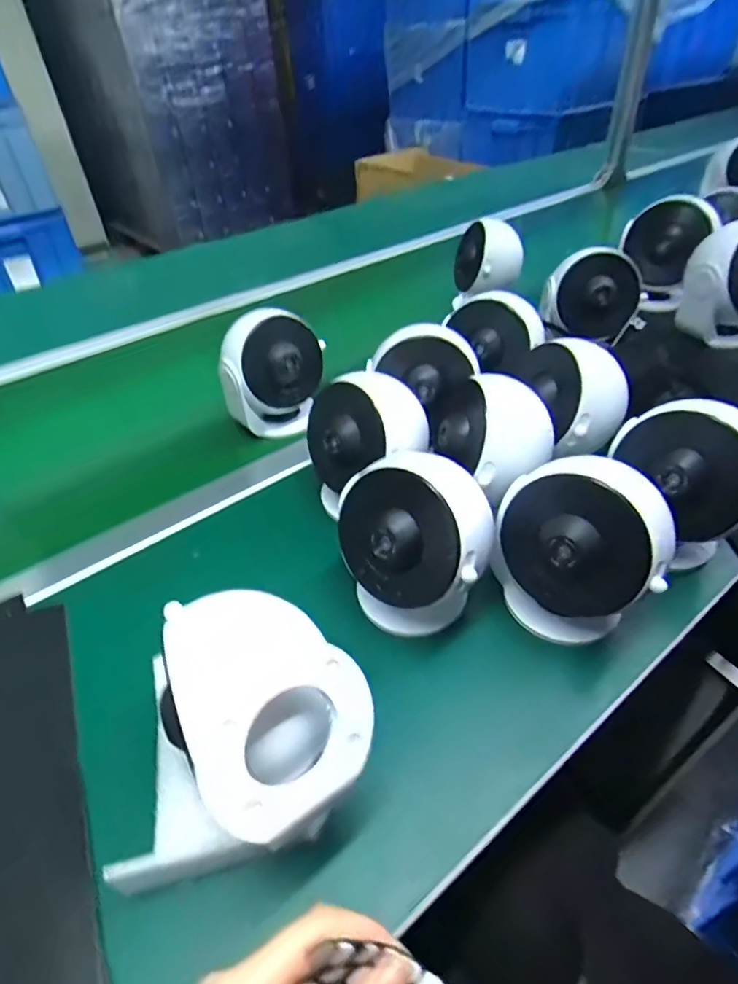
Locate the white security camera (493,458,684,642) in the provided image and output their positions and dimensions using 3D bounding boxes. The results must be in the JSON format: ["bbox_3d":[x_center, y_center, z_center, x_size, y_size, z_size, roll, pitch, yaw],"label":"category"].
[{"bbox_3d":[0.145,0.040,0.373,0.106,0.119,0.073,20,46,25],"label":"white security camera"}]

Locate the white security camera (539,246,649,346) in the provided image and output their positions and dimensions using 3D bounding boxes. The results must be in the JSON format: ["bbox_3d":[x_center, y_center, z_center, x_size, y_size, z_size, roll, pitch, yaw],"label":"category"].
[{"bbox_3d":[0.276,-0.242,0.652,0.118,0.096,0.087,13,43,19],"label":"white security camera"}]

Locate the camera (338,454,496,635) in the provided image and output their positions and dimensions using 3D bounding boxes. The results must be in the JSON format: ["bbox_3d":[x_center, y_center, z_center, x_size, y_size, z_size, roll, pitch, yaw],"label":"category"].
[{"bbox_3d":[0.032,0.037,0.381,0.108,0.119,0.086,19,46,25],"label":"camera"}]

